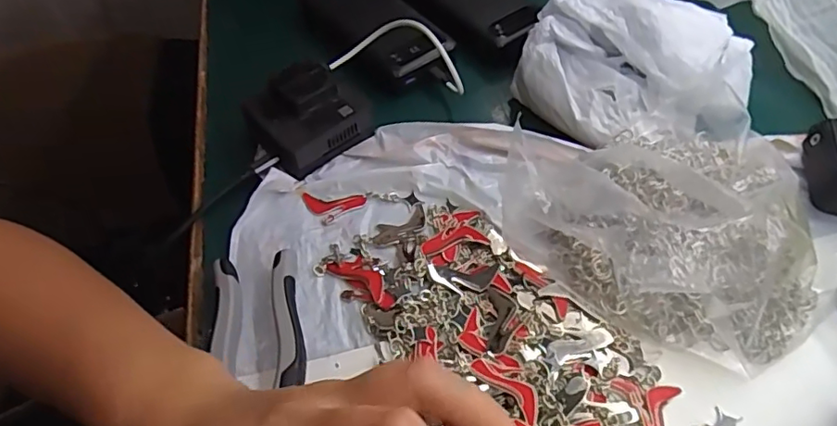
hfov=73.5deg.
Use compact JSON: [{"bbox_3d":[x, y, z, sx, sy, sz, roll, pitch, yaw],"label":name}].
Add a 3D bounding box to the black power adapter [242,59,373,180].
[{"bbox_3d":[-0.084,-0.074,0.424,0.076,0.042,0.063,-37,61,-22],"label":"black power adapter"}]

